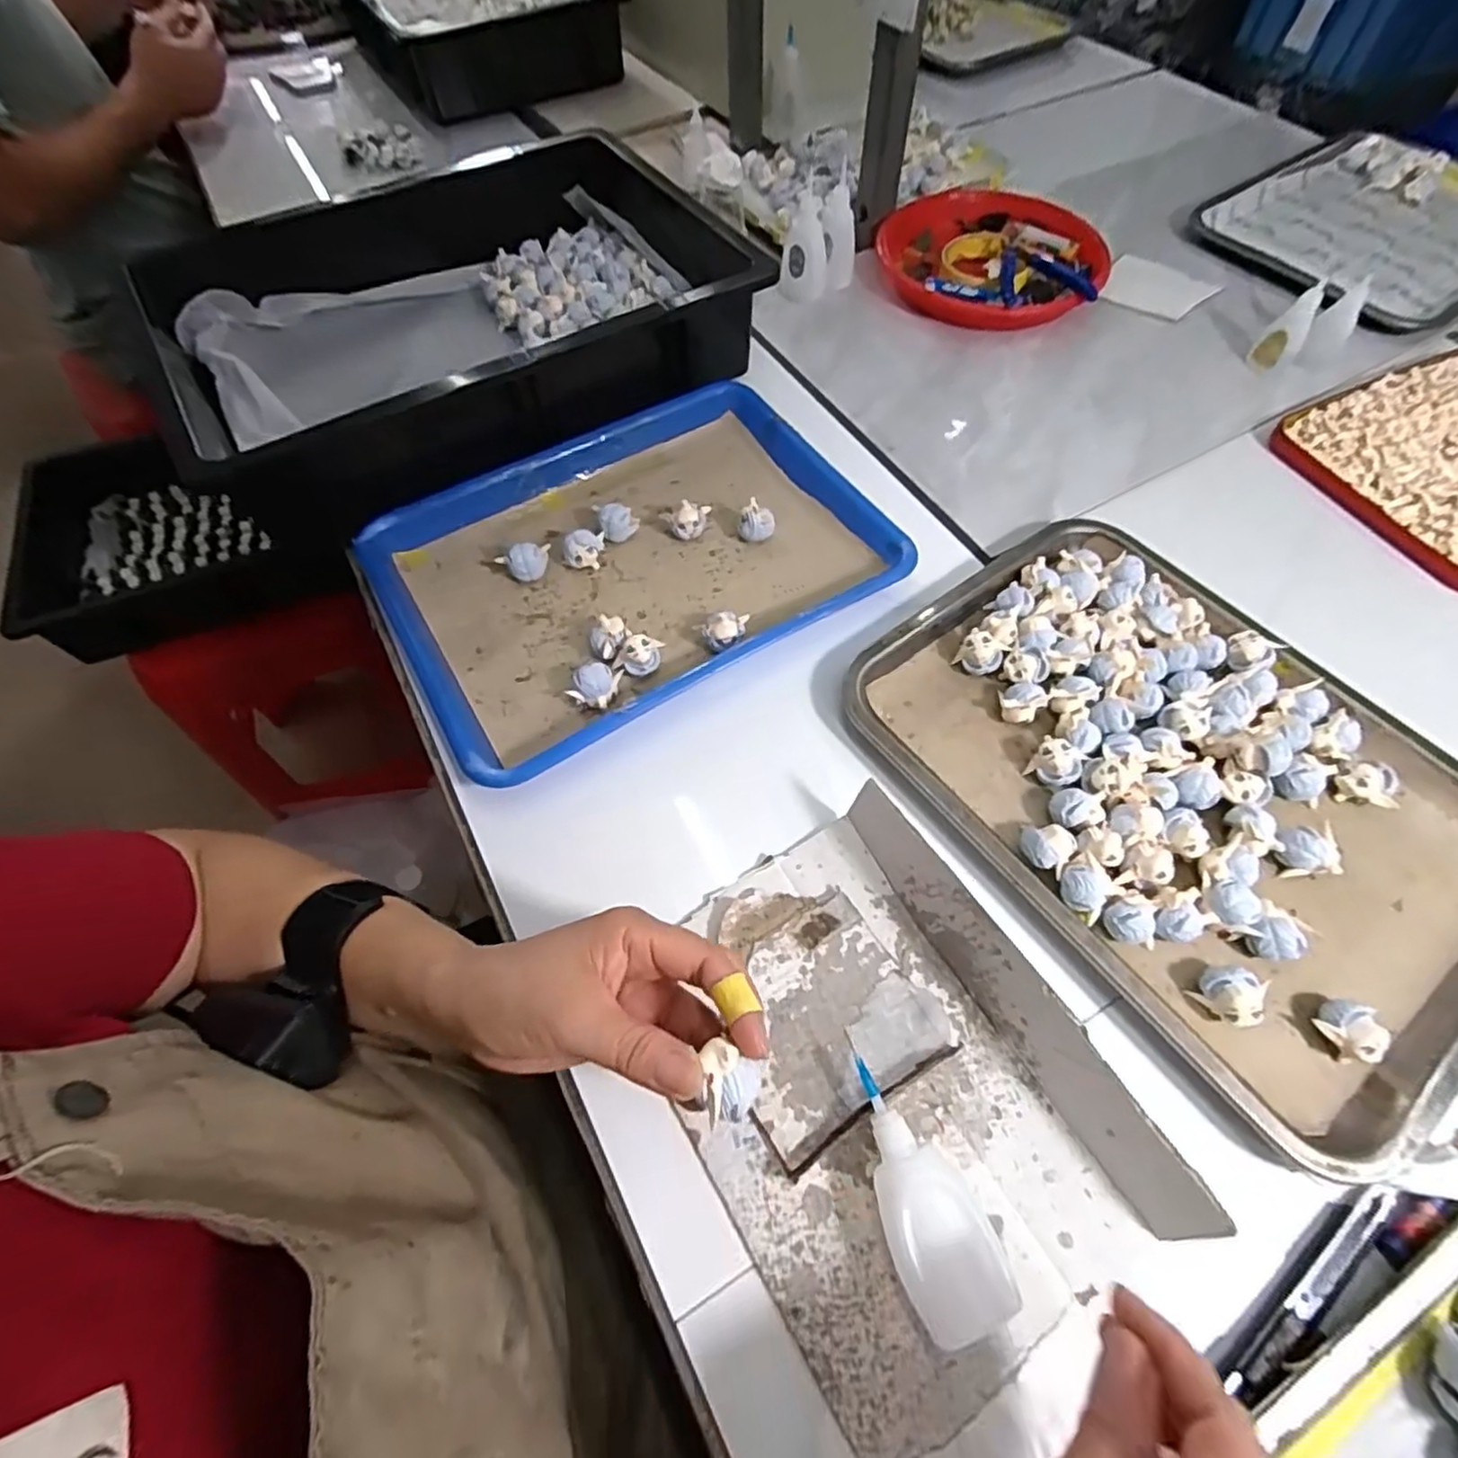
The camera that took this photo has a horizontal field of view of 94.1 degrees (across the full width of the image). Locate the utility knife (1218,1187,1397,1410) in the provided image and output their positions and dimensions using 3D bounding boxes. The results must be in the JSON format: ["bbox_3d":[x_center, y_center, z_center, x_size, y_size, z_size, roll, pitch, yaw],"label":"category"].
[{"bbox_3d":[0.249,0.237,0.285,0.114,0.008,0.013,-32,64,-14],"label":"utility knife"}]

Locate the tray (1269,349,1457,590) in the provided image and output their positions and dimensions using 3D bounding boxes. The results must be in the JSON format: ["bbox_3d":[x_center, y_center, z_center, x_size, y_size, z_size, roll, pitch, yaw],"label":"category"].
[{"bbox_3d":[0.585,-0.216,0.531,0.230,0.020,0.196,-23,62,-9],"label":"tray"}]

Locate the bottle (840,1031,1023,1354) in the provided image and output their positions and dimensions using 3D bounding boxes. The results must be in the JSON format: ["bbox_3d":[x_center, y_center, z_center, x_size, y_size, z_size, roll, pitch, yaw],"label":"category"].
[{"bbox_3d":[0.081,0.199,0.298,0.040,0.030,0.105,-19,61,-7],"label":"bottle"}]

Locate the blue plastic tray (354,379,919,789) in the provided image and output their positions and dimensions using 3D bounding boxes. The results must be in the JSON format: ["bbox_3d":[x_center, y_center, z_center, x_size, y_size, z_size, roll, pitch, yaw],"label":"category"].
[{"bbox_3d":[-0.072,-0.132,0.505,0.346,0.031,0.274,-29,63,-13],"label":"blue plastic tray"}]

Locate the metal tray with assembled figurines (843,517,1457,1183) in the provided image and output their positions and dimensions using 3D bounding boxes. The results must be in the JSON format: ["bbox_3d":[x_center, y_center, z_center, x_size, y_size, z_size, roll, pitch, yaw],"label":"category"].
[{"bbox_3d":[0.262,0.026,0.398,0.257,0.033,0.341,-36,65,-16],"label":"metal tray with assembled figurines"}]

